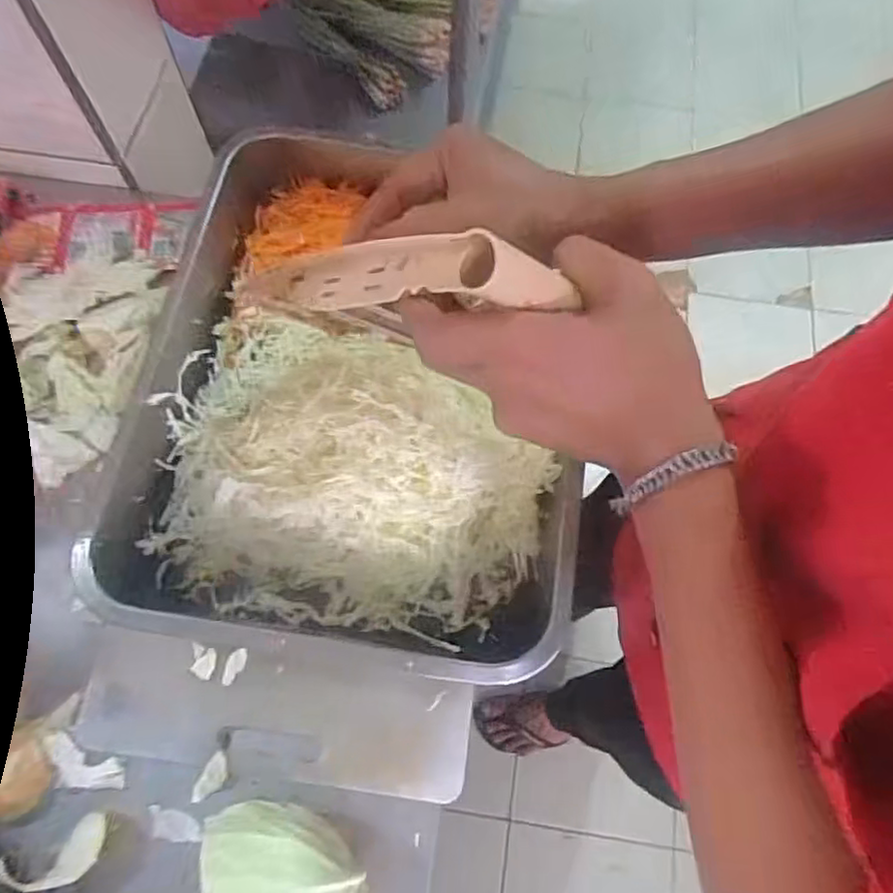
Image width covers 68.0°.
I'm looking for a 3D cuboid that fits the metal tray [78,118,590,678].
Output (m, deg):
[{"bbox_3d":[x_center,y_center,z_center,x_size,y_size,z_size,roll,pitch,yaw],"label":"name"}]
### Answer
[{"bbox_3d":[-0.056,-0.050,0.540,0.320,0.094,0.431,8,69,2],"label":"metal tray"}]

